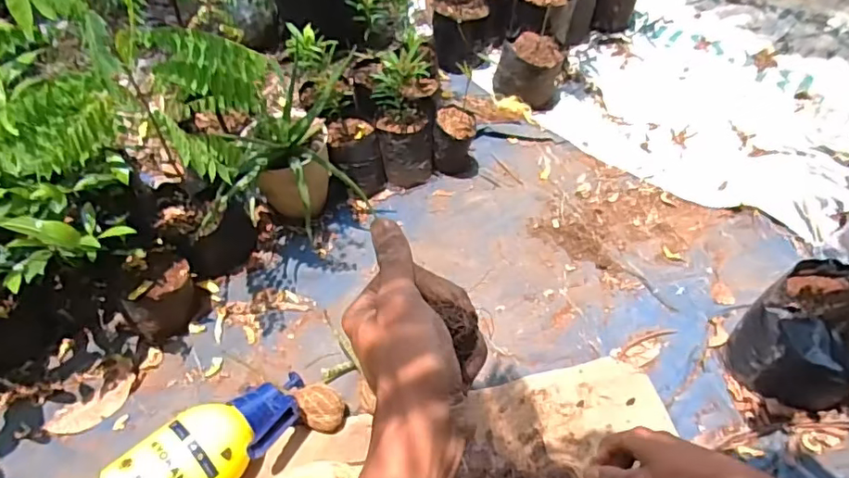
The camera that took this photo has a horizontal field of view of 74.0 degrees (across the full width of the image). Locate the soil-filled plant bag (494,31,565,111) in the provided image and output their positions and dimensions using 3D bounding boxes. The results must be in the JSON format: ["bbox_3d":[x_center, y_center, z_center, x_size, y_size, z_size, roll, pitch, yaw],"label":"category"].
[{"bbox_3d":[0.275,-0.438,1.464,0.170,0.145,0.182,11,52,9],"label":"soil-filled plant bag"}]

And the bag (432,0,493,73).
[{"bbox_3d":[0.104,-0.553,1.515,0.161,0.153,0.156,-1,51,0],"label":"bag"}]

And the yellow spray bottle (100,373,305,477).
[{"bbox_3d":[-0.310,0.312,0.842,0.301,0.122,0.123,-37,60,-25],"label":"yellow spray bottle"}]

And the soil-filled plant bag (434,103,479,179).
[{"bbox_3d":[0.075,-0.221,1.277,0.103,0.138,0.094,3,52,3],"label":"soil-filled plant bag"}]

